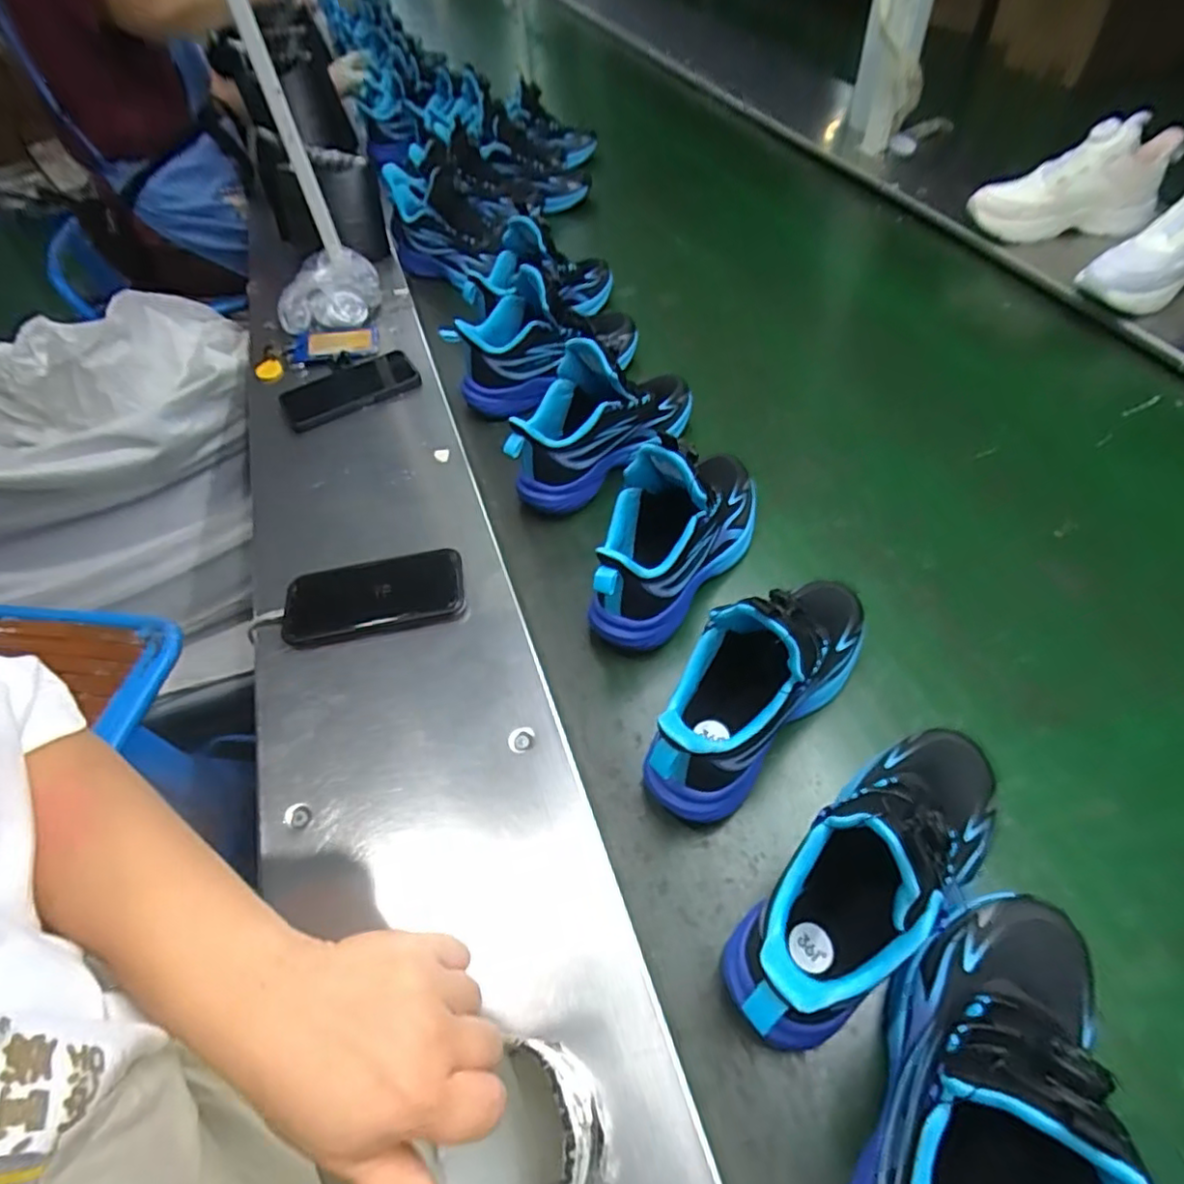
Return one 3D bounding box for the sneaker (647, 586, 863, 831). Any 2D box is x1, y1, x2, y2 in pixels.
[{"bbox_3d":[0.127,0.055,0.461,0.079,0.123,0.233,36,66,29],"label":"sneaker"}]

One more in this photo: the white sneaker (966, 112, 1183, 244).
[{"bbox_3d":[0.678,-0.568,0.884,0.245,0.120,0.095,-16,53,-3],"label":"white sneaker"}]

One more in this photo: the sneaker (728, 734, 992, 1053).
[{"bbox_3d":[0.177,0.165,0.375,0.236,0.123,0.086,-35,59,-21],"label":"sneaker"}]

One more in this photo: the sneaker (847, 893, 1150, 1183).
[{"bbox_3d":[0.200,0.250,0.302,0.088,0.127,0.231,20,59,22],"label":"sneaker"}]

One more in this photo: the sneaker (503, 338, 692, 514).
[{"bbox_3d":[0.014,-0.180,0.663,0.233,0.133,0.091,-31,58,-19],"label":"sneaker"}]

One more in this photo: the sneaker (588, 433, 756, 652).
[{"bbox_3d":[0.078,-0.060,0.562,0.088,0.145,0.229,32,61,23],"label":"sneaker"}]

